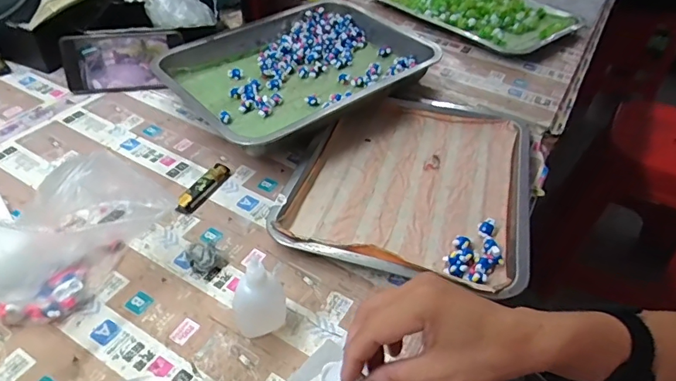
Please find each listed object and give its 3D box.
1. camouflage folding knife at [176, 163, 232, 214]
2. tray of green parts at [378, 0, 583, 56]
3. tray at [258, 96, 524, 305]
[{"bbox_3d":[-0.154,-0.004,0.533,0.021,0.015,0.082,18,43,13],"label":"camouflage folding knife"},{"bbox_3d":[0.246,-0.346,0.853,0.346,0.039,0.238,32,50,26],"label":"tray of green parts"},{"bbox_3d":[0.088,-0.014,0.555,0.260,0.044,0.293,15,43,11],"label":"tray"}]

